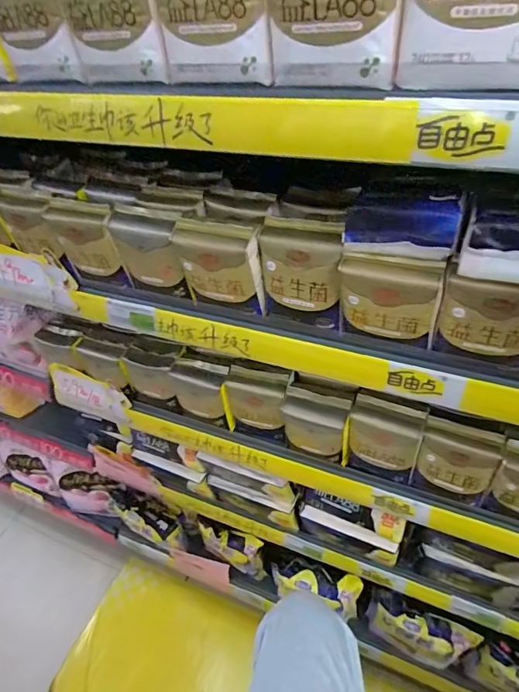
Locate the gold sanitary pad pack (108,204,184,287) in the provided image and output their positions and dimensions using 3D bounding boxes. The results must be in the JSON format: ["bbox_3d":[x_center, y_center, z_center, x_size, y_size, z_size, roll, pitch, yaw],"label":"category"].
[{"bbox_3d":[-0.122,-0.112,0.511,0.092,0.083,0.034,16,46,23],"label":"gold sanitary pad pack"}]

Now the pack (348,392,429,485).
[{"bbox_3d":[0.168,0.134,0.605,0.090,0.116,0.048,17,47,23],"label":"pack"}]

